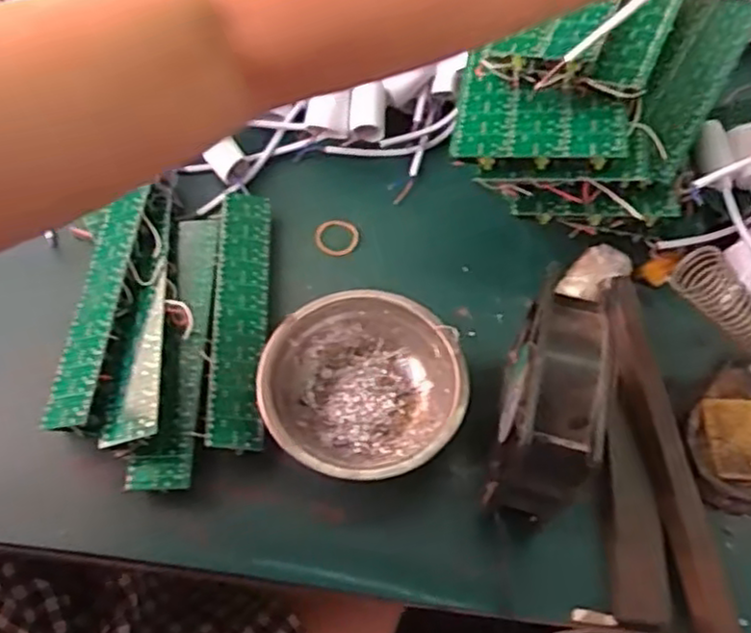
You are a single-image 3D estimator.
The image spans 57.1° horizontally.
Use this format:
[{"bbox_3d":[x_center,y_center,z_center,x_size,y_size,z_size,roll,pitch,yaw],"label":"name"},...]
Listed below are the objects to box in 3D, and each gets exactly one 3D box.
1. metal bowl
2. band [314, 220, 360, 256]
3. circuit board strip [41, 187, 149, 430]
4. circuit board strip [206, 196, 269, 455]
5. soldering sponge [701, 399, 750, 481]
[{"bbox_3d":[-0.009,0.047,0.451,0.126,0.041,0.123,1,60,-2],"label":"metal bowl"},{"bbox_3d":[-0.030,-0.062,0.537,0.034,0.004,0.032,1,60,-2],"label":"band"},{"bbox_3d":[-0.185,-0.012,0.461,0.033,0.006,0.181,-8,59,18],"label":"circuit board strip"},{"bbox_3d":[-0.094,-0.004,0.483,0.034,0.011,0.203,-1,60,-4],"label":"circuit board strip"},{"bbox_3d":[0.238,0.080,0.452,0.038,0.008,0.053,1,60,-2],"label":"soldering sponge"}]

